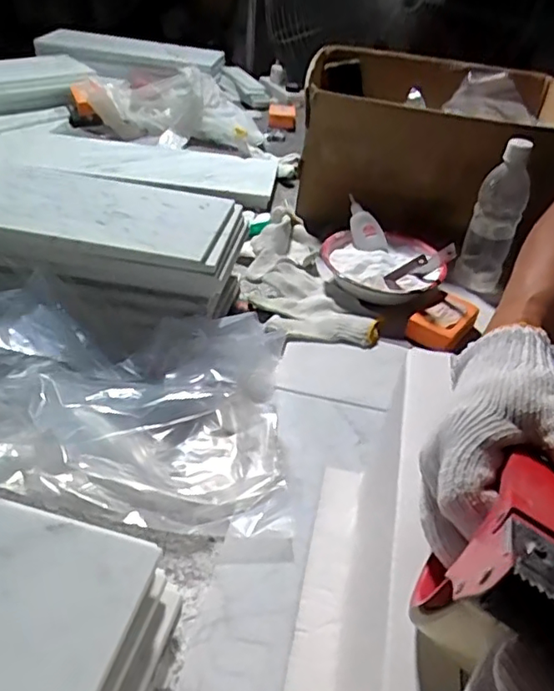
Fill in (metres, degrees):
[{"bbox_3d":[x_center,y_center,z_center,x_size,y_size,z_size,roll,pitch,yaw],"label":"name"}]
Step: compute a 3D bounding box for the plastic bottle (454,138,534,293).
[{"bbox_3d":[0.298,-0.175,0.807,0.065,0.207,0.058,10,40,8],"label":"plastic bottle"}]

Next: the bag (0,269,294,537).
[{"bbox_3d":[-0.204,0.026,0.573,0.434,0.114,0.266,4,40,0],"label":"bag"}]

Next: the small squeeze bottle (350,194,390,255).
[{"bbox_3d":[0.123,-0.170,0.840,0.039,0.026,0.095,-20,77,-30],"label":"small squeeze bottle"}]

